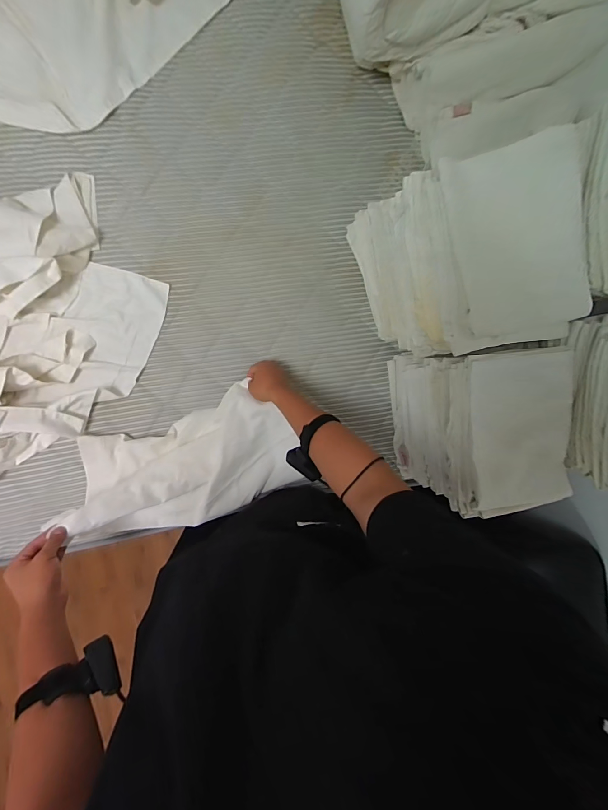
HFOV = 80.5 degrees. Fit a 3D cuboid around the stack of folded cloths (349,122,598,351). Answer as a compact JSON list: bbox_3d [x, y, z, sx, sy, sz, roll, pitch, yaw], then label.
[{"bbox_3d":[0.270,-0.264,0.684,0.228,0.381,0.330,-13,95,-7],"label":"stack of folded cloths"}]

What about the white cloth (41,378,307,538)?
[{"bbox_3d":[-0.230,0.129,0.708,0.422,0.141,0.235,-21,96,-6],"label":"white cloth"}]

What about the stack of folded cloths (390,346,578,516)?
[{"bbox_3d":[0.348,0.042,0.751,0.233,0.275,0.302,-5,94,-7],"label":"stack of folded cloths"}]

